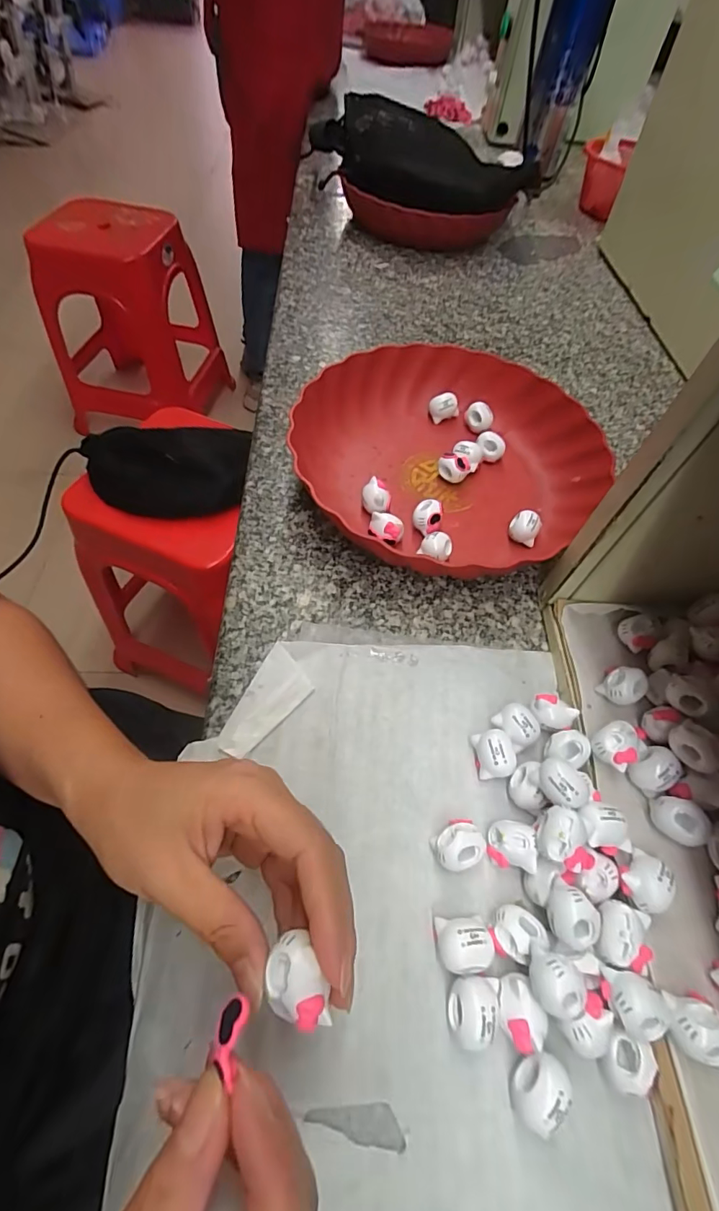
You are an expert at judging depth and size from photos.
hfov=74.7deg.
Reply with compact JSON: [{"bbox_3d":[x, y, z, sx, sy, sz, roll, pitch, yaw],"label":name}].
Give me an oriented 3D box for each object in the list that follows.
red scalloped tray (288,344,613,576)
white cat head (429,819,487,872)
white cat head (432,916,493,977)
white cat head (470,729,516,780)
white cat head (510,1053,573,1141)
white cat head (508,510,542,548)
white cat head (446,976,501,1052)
[{"bbox_3d":[0.068,-0.120,0.375,0.231,0.047,0.223,-31,65,-22],"label":"red scalloped tray"},{"bbox_3d":[0.050,0.123,0.240,0.024,0.019,0.022,2,57,-3],"label":"white cat head"},{"bbox_3d":[0.048,0.156,0.217,0.024,0.019,0.021,-1,58,-5],"label":"white cat head"},{"bbox_3d":[0.077,0.084,0.266,0.021,0.019,0.024,-6,58,-8],"label":"white cat head"},{"bbox_3d":[0.073,0.198,0.194,0.019,0.021,0.023,32,61,15],"label":"white cat head"},{"bbox_3d":[0.125,-0.058,0.359,0.021,0.022,0.020,23,59,10],"label":"white cat head"},{"bbox_3d":[0.049,0.175,0.205,0.020,0.018,0.025,17,58,7],"label":"white cat head"}]

